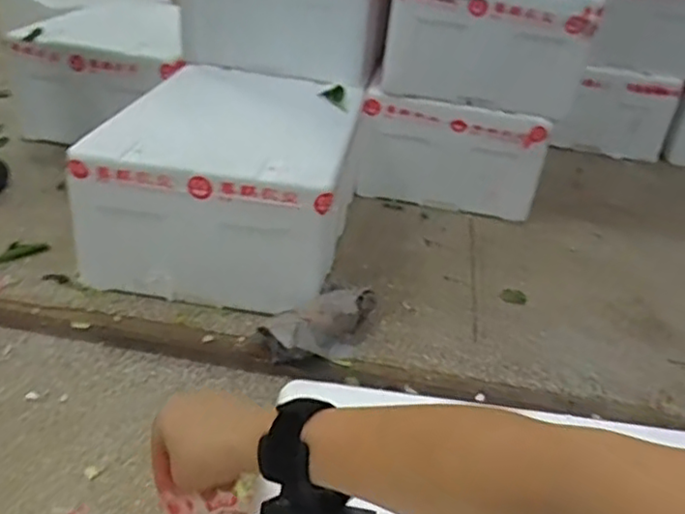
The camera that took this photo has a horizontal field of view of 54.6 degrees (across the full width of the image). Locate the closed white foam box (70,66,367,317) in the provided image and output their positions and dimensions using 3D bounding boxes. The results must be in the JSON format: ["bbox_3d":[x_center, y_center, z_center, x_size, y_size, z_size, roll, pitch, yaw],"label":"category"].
[{"bbox_3d":[-0.208,-0.160,1.342,0.441,0.271,0.567,9,30,3],"label":"closed white foam box"}]

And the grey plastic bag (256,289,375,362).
[{"bbox_3d":[-0.020,0.113,1.097,0.222,0.072,0.092,-16,36,-35],"label":"grey plastic bag"}]

